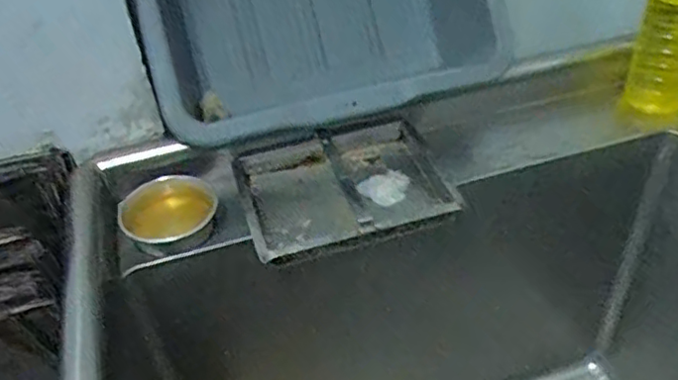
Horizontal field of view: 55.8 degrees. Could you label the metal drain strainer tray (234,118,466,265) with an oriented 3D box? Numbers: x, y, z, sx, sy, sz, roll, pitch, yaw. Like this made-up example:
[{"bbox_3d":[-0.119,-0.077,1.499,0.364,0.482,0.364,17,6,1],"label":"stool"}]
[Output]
[{"bbox_3d":[0.017,0.007,0.760,0.252,0.063,0.182,-15,42,-11],"label":"metal drain strainer tray"}]

